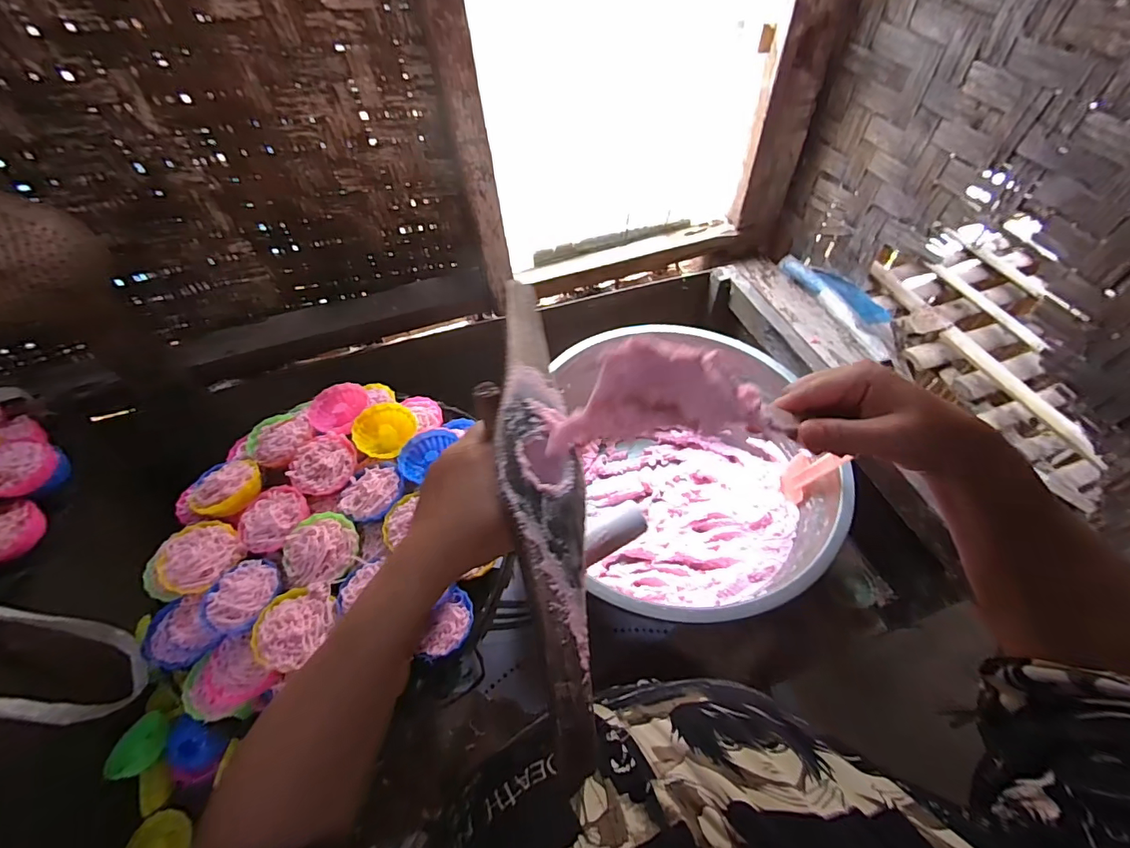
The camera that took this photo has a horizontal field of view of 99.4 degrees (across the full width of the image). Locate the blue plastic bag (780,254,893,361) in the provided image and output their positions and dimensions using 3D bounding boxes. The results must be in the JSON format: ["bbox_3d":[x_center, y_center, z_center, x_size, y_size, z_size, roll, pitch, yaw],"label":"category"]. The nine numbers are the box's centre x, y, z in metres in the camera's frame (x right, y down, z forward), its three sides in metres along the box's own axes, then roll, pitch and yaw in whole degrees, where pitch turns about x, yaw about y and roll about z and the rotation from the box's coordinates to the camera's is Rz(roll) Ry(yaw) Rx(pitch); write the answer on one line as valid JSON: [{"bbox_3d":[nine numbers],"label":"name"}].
[{"bbox_3d":[0.465,-0.215,0.812,0.046,0.045,0.262,-19,56,-11],"label":"blue plastic bag"}]

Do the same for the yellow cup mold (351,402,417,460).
[{"bbox_3d":[-0.188,0.005,0.495,0.052,0.023,0.062,24,59,17],"label":"yellow cup mold"}]

